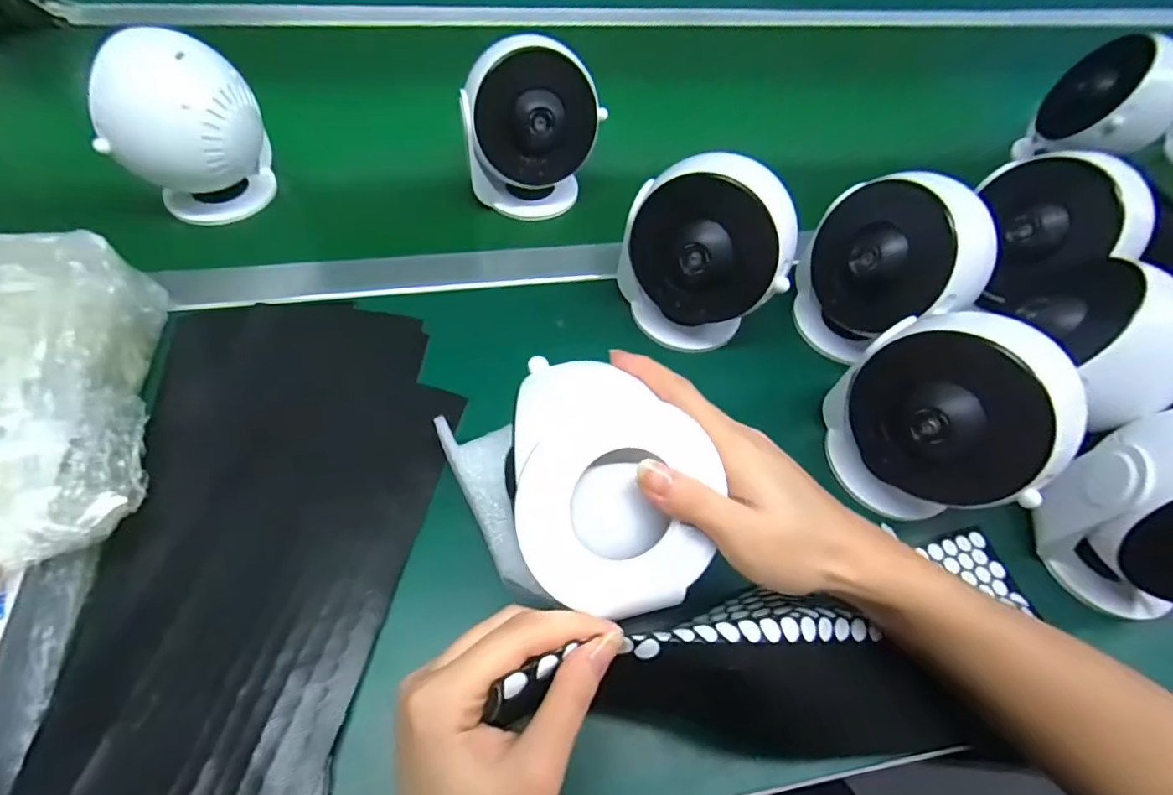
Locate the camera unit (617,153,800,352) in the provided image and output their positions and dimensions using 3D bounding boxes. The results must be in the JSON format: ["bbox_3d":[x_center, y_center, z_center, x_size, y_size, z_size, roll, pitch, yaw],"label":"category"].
[{"bbox_3d":[0.082,-0.096,0.375,0.110,0.121,0.071,30,59,14],"label":"camera unit"}]

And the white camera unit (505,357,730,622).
[{"bbox_3d":[0.006,0.026,0.230,0.080,0.042,0.118,-12,59,-13],"label":"white camera unit"}]

